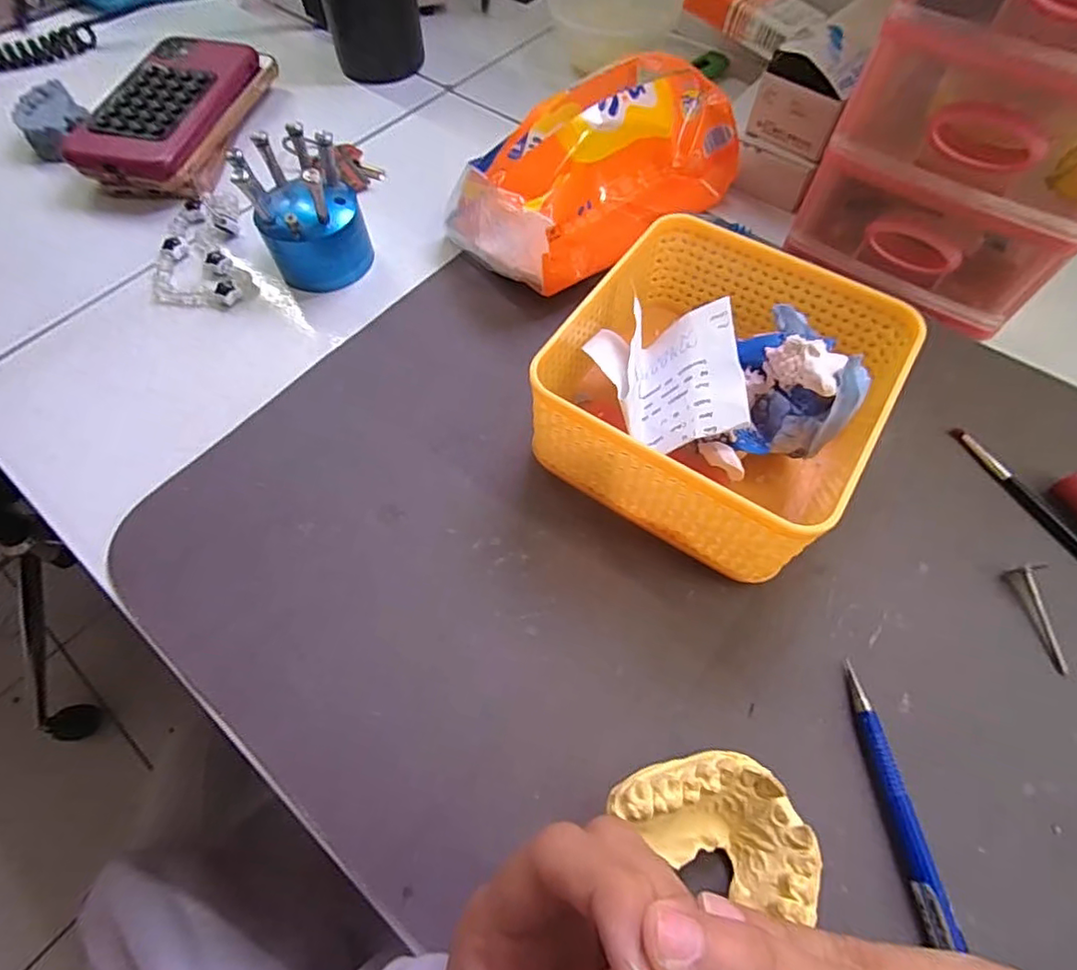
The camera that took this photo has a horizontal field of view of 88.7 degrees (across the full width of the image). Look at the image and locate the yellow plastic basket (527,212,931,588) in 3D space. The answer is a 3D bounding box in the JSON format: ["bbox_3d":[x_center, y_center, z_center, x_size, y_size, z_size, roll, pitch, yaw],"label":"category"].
[{"bbox_3d":[0.081,-0.044,0.256,0.133,0.066,0.135,29,66,15],"label":"yellow plastic basket"}]

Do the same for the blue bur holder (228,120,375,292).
[{"bbox_3d":[-0.134,-0.159,0.319,0.057,0.071,0.051,-22,64,-11],"label":"blue bur holder"}]

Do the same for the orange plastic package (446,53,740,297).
[{"bbox_3d":[0.037,-0.189,0.330,0.172,0.075,0.093,-37,68,-17],"label":"orange plastic package"}]

